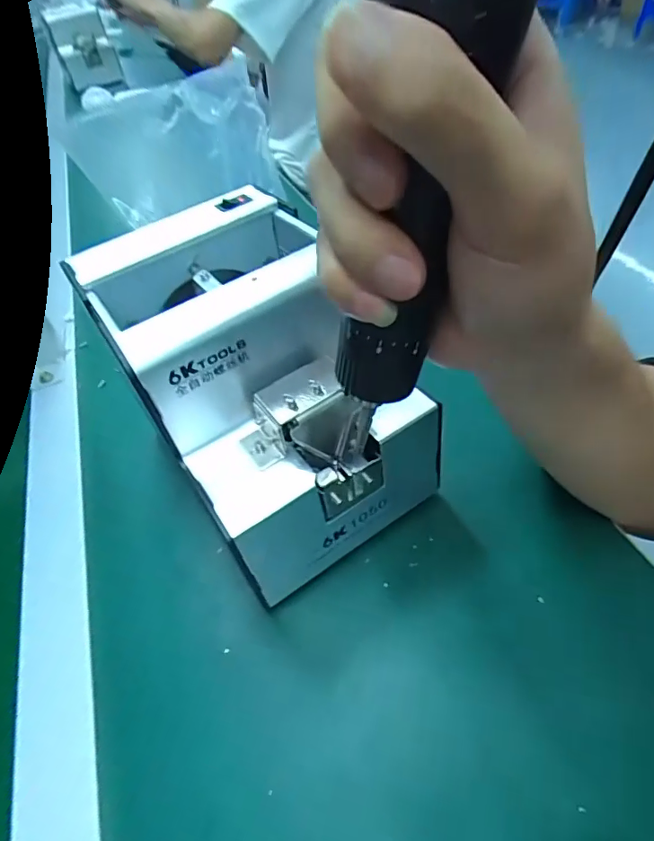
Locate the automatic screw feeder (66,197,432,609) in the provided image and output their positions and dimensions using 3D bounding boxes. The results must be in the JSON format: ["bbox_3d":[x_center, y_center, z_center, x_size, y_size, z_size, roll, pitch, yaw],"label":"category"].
[{"bbox_3d":[-0.035,-0.020,0.296,0.128,0.149,0.174,-28,51,-19],"label":"automatic screw feeder"}]

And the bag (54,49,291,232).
[{"bbox_3d":[-0.122,-0.218,0.421,0.159,0.103,0.041,-21,49,-14],"label":"bag"}]

